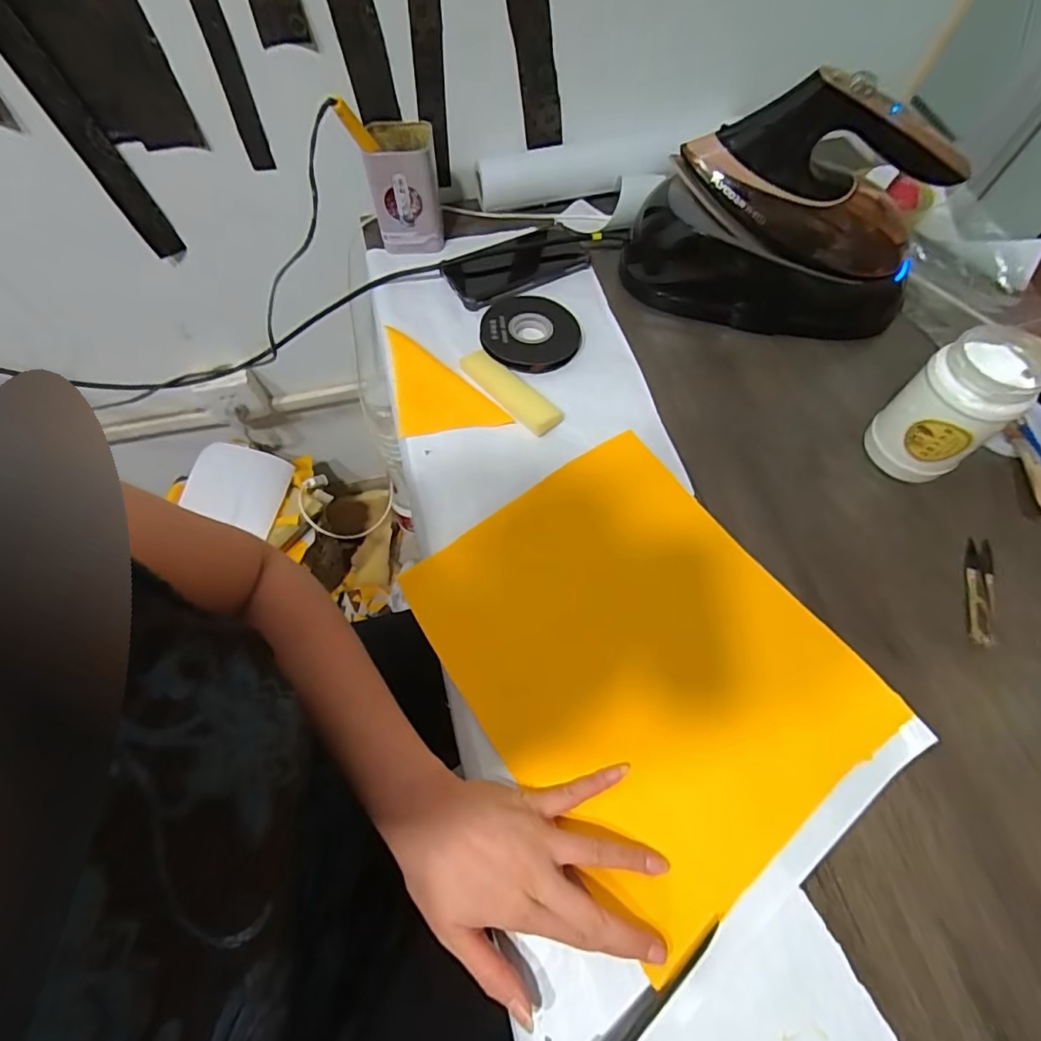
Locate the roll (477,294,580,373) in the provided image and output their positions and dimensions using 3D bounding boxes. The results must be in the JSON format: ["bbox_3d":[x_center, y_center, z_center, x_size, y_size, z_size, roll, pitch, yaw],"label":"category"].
[{"bbox_3d":[0.012,-0.203,0.572,0.102,0.024,0.101,0,62,1],"label":"roll"}]

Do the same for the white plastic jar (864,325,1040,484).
[{"bbox_3d":[0.372,-0.097,0.458,0.082,0.121,0.075,0,62,1],"label":"white plastic jar"}]

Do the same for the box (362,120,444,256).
[{"bbox_3d":[-0.131,-0.378,0.613,0.076,0.119,0.065,-8,62,-3],"label":"box"}]

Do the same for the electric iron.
[{"bbox_3d":[0.264,-0.307,0.533,0.284,0.189,0.133,2,62,2],"label":"electric iron"}]

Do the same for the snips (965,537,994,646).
[{"bbox_3d":[0.385,0.058,0.442,0.022,0.005,0.096,18,64,10],"label":"snips"}]

